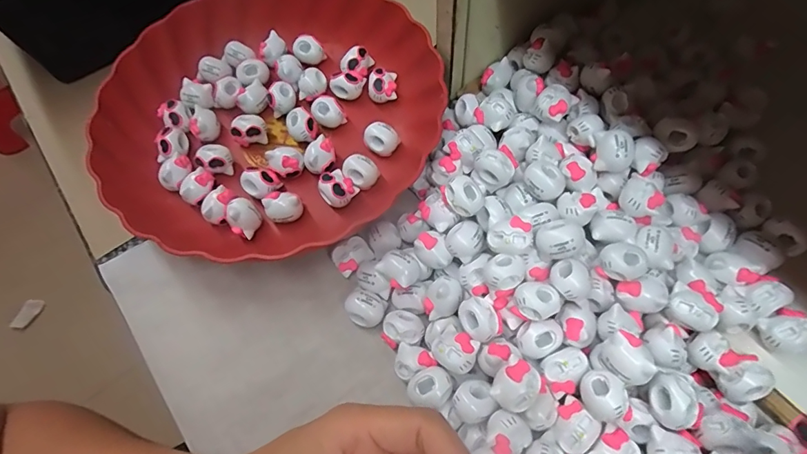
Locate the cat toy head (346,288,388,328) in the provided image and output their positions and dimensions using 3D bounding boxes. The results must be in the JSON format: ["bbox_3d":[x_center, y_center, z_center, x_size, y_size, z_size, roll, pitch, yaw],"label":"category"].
[{"bbox_3d":[-0.024,0.053,0.283,0.024,0.019,0.021,19,64,12],"label":"cat toy head"}]

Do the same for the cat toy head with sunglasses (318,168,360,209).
[{"bbox_3d":[-0.047,-0.027,0.315,0.022,0.023,0.025,-42,68,-18],"label":"cat toy head with sunglasses"}]

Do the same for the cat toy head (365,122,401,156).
[{"bbox_3d":[-0.016,-0.065,0.329,0.022,0.018,0.021,-1,62,2],"label":"cat toy head"}]

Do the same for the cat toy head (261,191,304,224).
[{"bbox_3d":[-0.084,-0.012,0.311,0.025,0.020,0.019,-24,64,-10],"label":"cat toy head"}]

